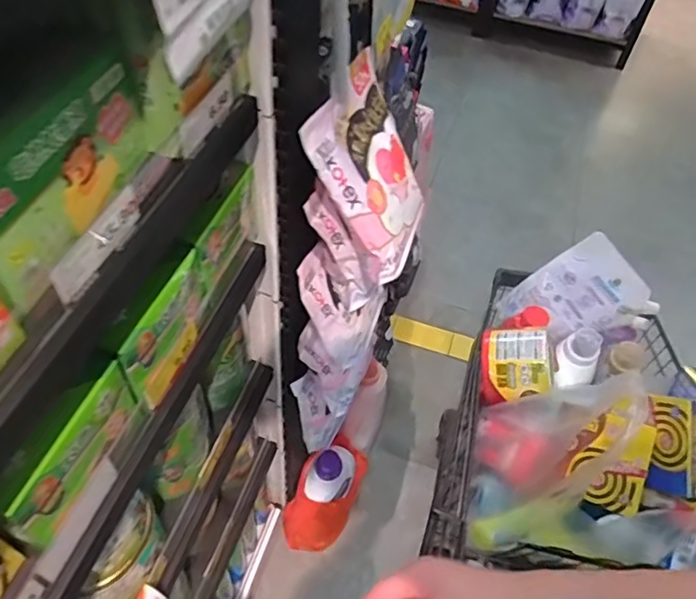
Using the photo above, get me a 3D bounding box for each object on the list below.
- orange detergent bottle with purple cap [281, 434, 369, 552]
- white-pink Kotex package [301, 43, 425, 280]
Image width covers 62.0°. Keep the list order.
[{"bbox_3d":[-0.050,0.442,1.389,0.135,0.322,0.240,29,54,18],"label":"orange detergent bottle with purple cap"},{"bbox_3d":[0.040,-0.162,0.695,0.034,0.215,0.213,-13,35,36],"label":"white-pink Kotex package"}]

